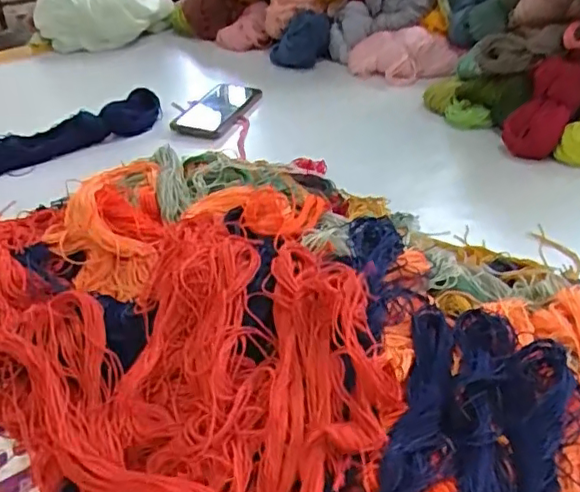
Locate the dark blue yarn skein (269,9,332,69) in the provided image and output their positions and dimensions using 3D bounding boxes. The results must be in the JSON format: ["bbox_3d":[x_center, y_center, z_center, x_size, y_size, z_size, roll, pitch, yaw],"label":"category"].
[{"bbox_3d":[0.022,-0.342,0.964,0.102,0.077,0.058,-10,37,-10],"label":"dark blue yarn skein"}]

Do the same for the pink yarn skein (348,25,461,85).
[{"bbox_3d":[0.177,-0.299,0.914,0.175,0.064,0.081,12,39,19],"label":"pink yarn skein"}]

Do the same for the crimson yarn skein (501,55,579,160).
[{"bbox_3d":[0.308,-0.166,0.695,0.071,0.034,0.128,27,82,35],"label":"crimson yarn skein"}]

